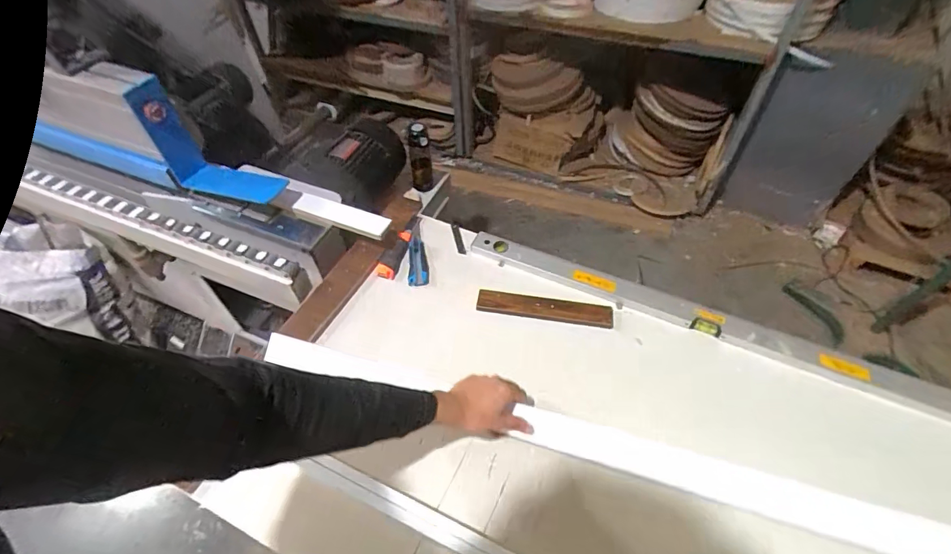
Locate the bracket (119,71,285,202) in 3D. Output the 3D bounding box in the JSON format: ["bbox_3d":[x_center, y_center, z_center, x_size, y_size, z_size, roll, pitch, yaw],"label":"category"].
[{"bbox_3d":[-0.543,-0.261,0.930,0.232,0.243,0.076,11,52,10],"label":"bracket"}]

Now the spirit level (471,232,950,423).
[{"bbox_3d":[0.433,0.082,0.844,0.961,0.023,0.068,20,54,17],"label":"spirit level"}]

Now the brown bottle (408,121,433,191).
[{"bbox_3d":[-0.174,-0.376,1.429,0.073,0.216,0.061,-10,52,-7],"label":"brown bottle"}]

